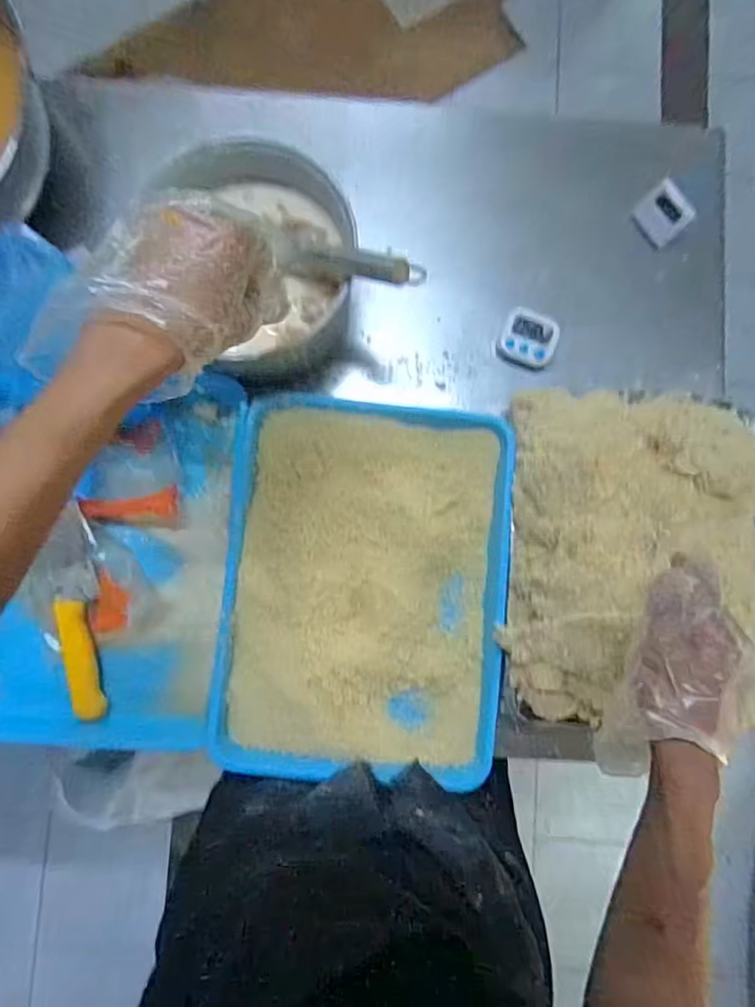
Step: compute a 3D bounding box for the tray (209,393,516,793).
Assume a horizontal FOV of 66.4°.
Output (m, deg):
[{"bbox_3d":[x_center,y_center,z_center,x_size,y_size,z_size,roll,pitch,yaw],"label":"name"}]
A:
[{"bbox_3d":[-0.012,0.090,0.647,0.303,0.036,0.406,5,84,-1],"label":"tray"}]

